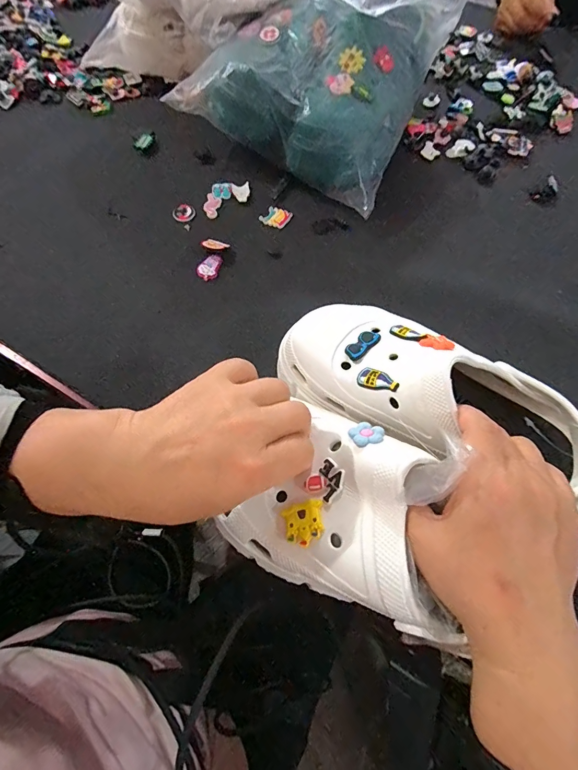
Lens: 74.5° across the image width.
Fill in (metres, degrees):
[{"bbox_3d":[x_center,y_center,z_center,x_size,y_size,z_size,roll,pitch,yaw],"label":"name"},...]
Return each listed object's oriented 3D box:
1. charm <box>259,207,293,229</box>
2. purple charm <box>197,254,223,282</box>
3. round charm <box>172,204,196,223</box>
[{"bbox_3d":[-0.016,-0.200,0.453,0.035,0.005,0.027,22,67,9],"label":"charm"},{"bbox_3d":[-0.086,-0.130,0.418,0.022,0.005,0.033,33,69,14],"label":"purple charm"},{"bbox_3d":[-0.124,-0.204,0.451,0.022,0.006,0.025,42,71,17],"label":"round charm"}]

